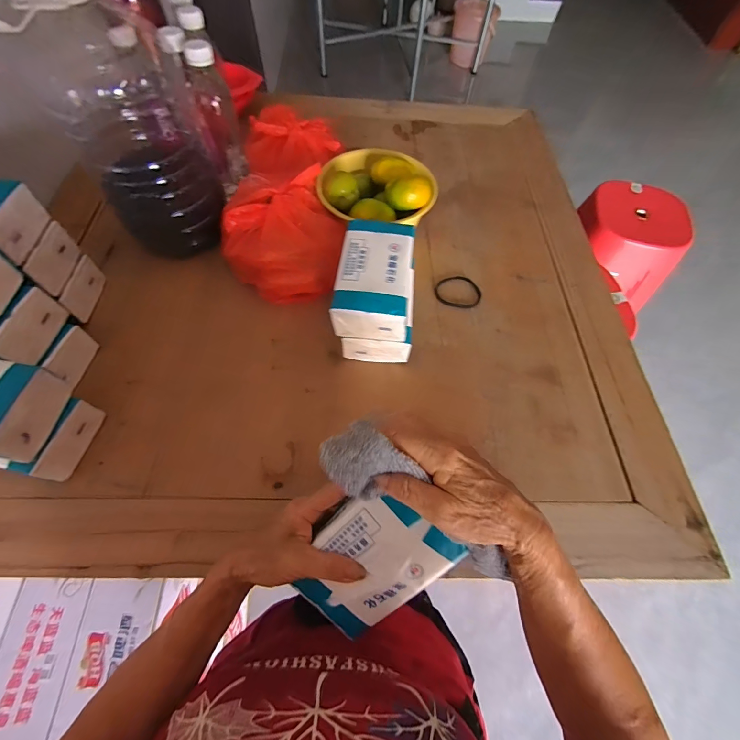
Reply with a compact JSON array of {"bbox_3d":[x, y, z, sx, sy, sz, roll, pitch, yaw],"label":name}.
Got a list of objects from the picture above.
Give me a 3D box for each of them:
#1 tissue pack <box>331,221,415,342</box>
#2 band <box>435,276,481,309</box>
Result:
[{"bbox_3d":[0.007,-0.118,0.462,0.090,0.053,0.155,7,63,1],"label":"tissue pack"},{"bbox_3d":[0.142,-0.129,0.575,0.074,0.008,0.064,9,62,4],"label":"band"}]

